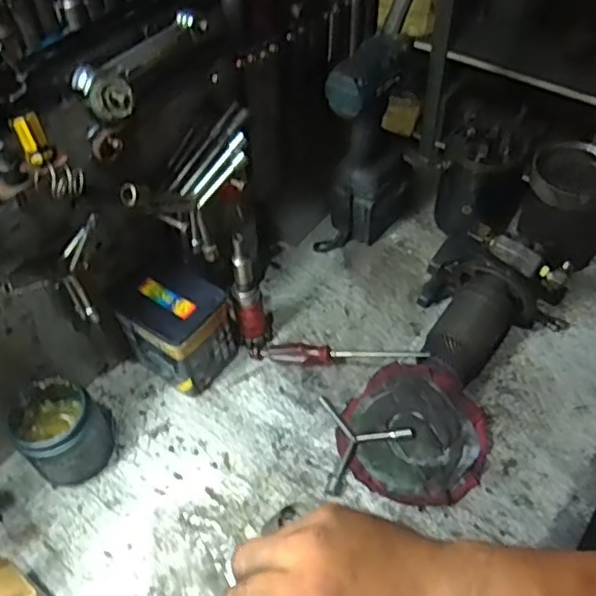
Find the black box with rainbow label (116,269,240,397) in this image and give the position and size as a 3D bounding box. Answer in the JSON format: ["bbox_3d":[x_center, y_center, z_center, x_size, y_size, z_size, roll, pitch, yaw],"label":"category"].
[{"bbox_3d":[-0.144,0.040,0.779,0.111,0.127,0.101,27,57,21],"label":"black box with rainbow label"}]

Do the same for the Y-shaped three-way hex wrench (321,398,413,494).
[{"bbox_3d":[0.082,0.164,0.726,0.104,0.019,0.122,-2,53,1],"label":"Y-shaped three-way hex wrench"}]

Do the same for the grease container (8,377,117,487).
[{"bbox_3d":[-0.268,0.153,0.709,0.088,0.094,0.087,-1,53,1],"label":"grease container"}]

